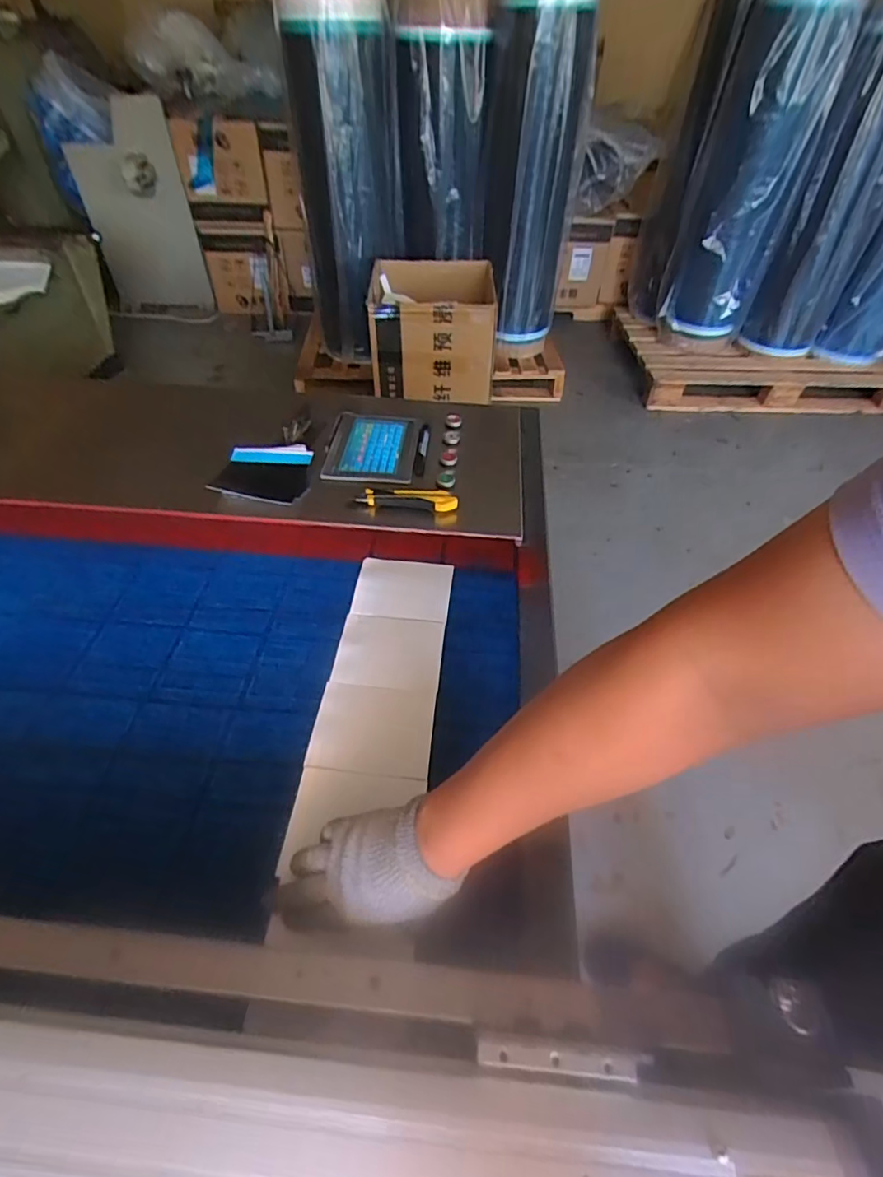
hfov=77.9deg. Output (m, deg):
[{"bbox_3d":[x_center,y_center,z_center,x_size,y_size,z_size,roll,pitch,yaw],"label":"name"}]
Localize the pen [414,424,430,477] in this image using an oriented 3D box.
[{"bbox_3d":[-0.031,-0.235,0.902,0.018,0.014,0.144,1,47,3],"label":"pen"}]

